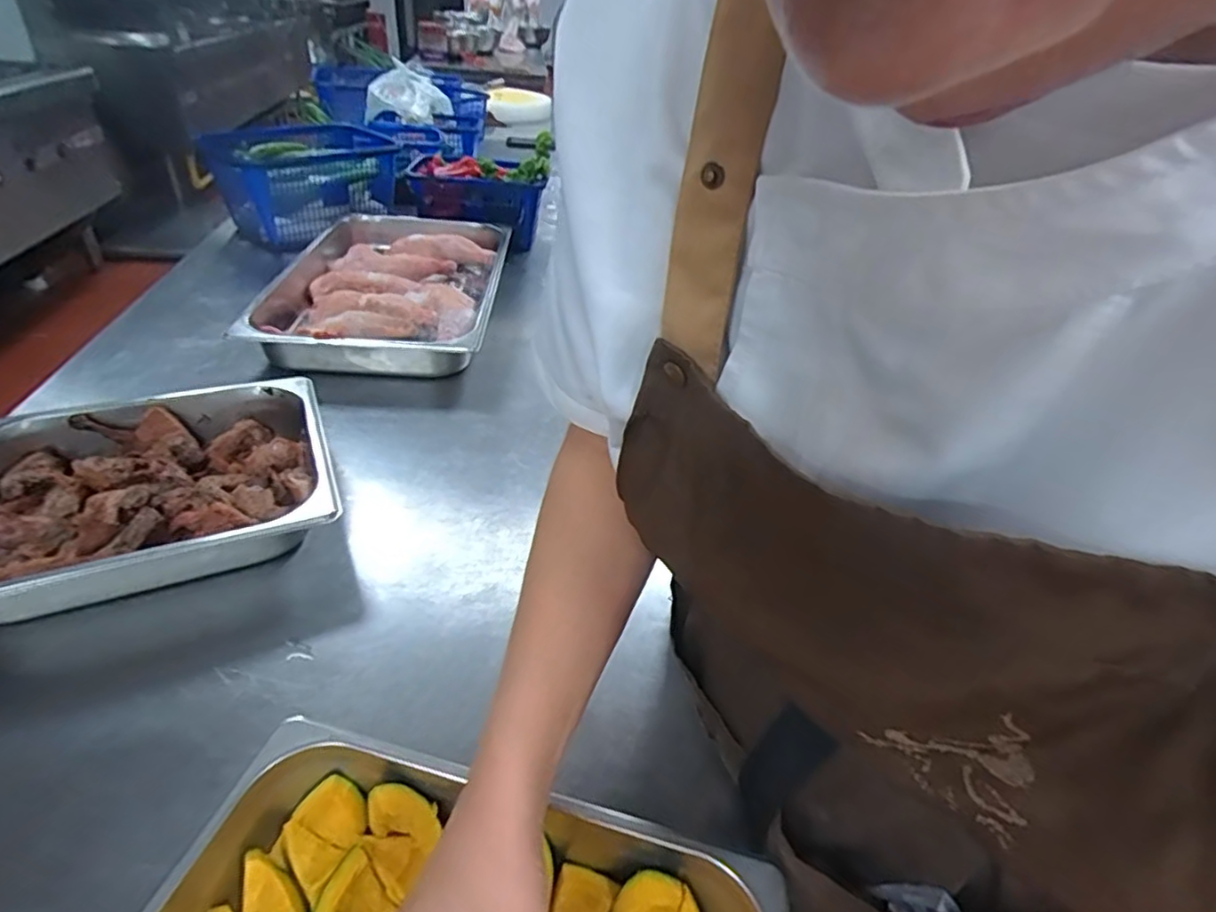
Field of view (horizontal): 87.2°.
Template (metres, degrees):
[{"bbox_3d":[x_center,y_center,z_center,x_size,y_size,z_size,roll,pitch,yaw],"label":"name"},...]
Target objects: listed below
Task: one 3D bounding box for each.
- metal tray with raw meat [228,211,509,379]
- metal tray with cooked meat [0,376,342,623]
[{"bbox_3d":[-0.337,-0.264,1.013,0.318,0.078,0.467,2,37,-3],"label":"metal tray with raw meat"},{"bbox_3d":[-0.438,0.037,0.605,0.324,0.077,0.257,-15,41,-23],"label":"metal tray with cooked meat"}]

